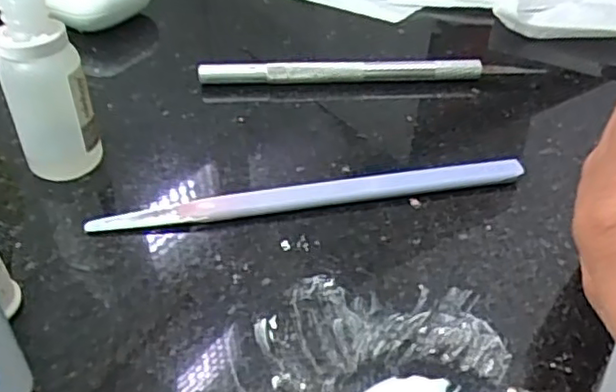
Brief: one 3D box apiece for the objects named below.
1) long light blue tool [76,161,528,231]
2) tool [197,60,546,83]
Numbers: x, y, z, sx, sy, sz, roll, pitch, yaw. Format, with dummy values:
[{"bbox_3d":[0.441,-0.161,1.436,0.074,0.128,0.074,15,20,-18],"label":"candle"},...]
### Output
[{"bbox_3d":[0.002,0.000,0.211,0.138,0.005,0.009,-7,40,-9],"label":"long light blue tool"},{"bbox_3d":[0.024,-0.050,0.270,0.135,0.010,0.004,-1,39,-2],"label":"tool"}]

